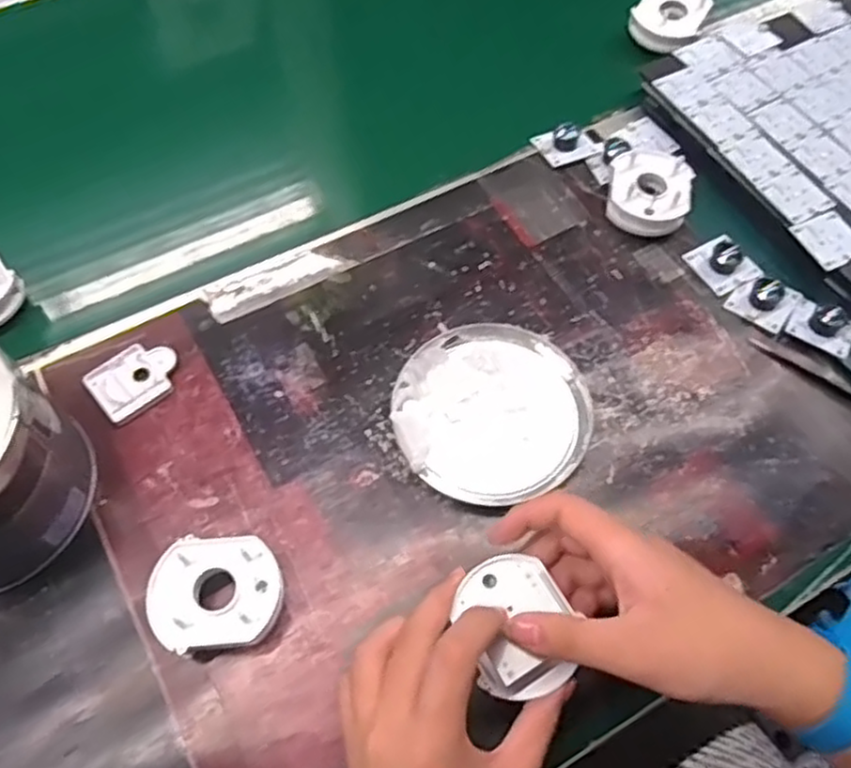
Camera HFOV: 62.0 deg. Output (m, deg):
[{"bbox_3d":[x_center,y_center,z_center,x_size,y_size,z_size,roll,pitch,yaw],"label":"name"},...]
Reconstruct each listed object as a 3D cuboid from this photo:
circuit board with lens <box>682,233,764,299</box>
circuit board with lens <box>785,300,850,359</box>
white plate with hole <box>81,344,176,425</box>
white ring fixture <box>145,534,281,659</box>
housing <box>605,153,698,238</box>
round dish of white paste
[{"bbox_3d":[0.224,-0.092,0.533,0.040,0.015,0.044,-32,74,-6],"label":"circuit board with lens"},{"bbox_3d":[0.288,-0.043,0.505,0.043,0.018,0.037,35,67,16],"label":"circuit board with lens"},{"bbox_3d":[-0.195,-0.004,0.478,0.057,0.008,0.045,-34,68,-18],"label":"white plate with hole"},{"bbox_3d":[-0.117,0.120,0.401,0.071,0.033,0.061,-2,62,-3],"label":"white ring fixture"},{"bbox_3d":[0.171,-0.146,0.548,0.059,0.036,0.063,1,62,-1],"label":"housing"},{"bbox_3d":[0.045,0.016,0.471,0.127,0.021,0.124,1,62,-1],"label":"round dish of white paste"}]

